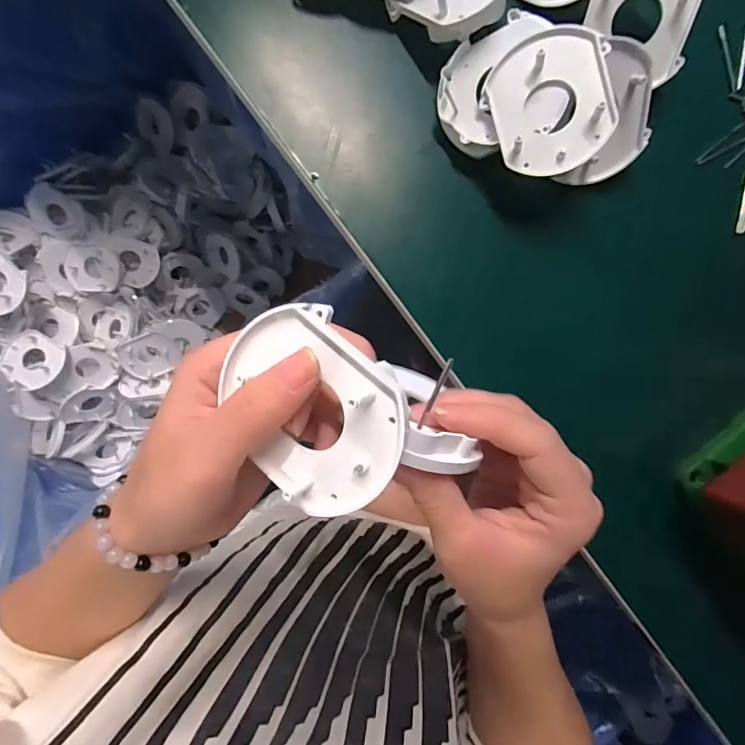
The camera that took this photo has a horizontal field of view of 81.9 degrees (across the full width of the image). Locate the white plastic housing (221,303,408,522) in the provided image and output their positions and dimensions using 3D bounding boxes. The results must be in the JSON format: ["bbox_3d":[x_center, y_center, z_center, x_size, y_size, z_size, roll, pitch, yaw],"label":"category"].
[{"bbox_3d":[-0.021,0.012,0.146,0.070,0.010,0.056,48,114,11],"label":"white plastic housing"}]

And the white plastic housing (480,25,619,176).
[{"bbox_3d":[0.094,-0.142,0.229,0.059,0.014,0.068,-8,98,18],"label":"white plastic housing"}]

